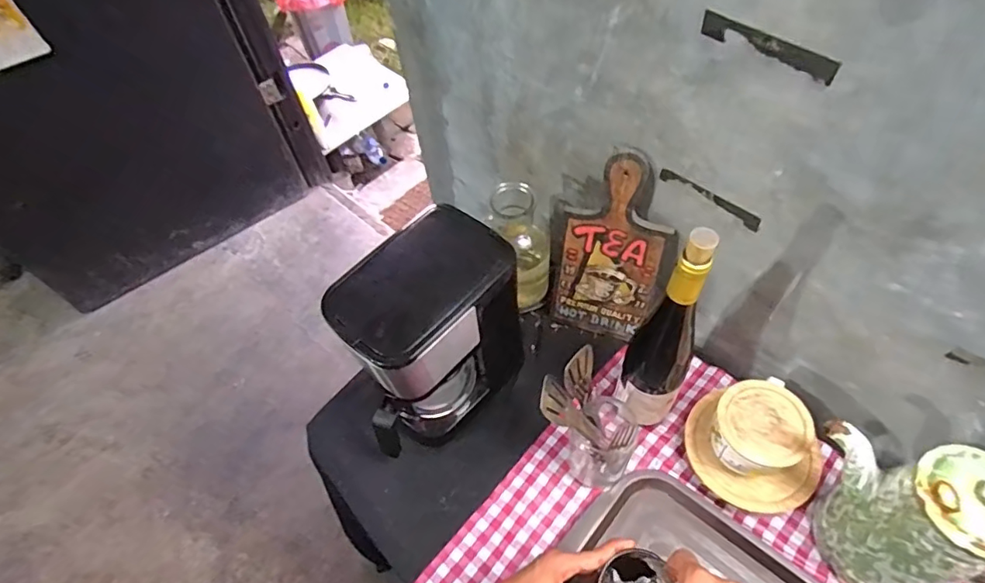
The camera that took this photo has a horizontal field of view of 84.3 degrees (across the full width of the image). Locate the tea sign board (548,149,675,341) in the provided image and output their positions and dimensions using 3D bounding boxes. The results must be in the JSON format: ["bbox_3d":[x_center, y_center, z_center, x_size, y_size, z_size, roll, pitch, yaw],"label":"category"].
[{"bbox_3d":[0.162,-0.048,0.729,0.147,0.278,0.016,20,42,12],"label":"tea sign board"}]

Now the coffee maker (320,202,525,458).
[{"bbox_3d":[-0.080,0.060,0.676,0.128,0.253,0.222,38,66,26],"label":"coffee maker"}]

